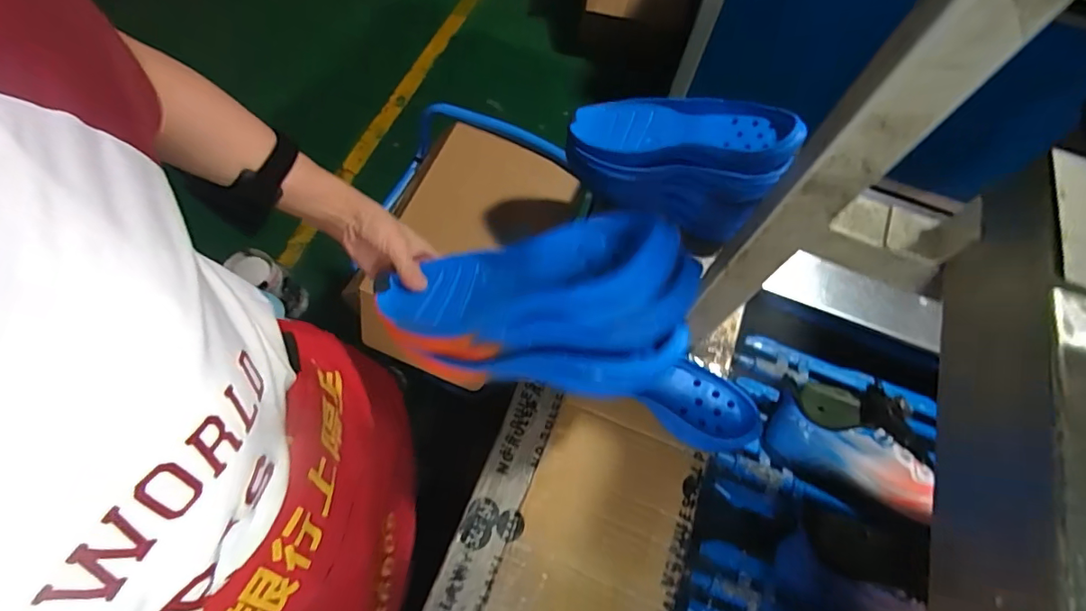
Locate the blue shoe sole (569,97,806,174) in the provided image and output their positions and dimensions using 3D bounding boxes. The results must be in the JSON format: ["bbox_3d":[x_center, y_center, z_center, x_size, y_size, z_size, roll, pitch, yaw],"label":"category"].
[{"bbox_3d":[0.173,-0.217,0.644,0.283,0.040,0.108,15,63,28],"label":"blue shoe sole"}]

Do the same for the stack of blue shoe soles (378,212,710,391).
[{"bbox_3d":[-0.004,0.006,0.454,0.269,0.130,0.100,-15,43,25],"label":"stack of blue shoe soles"}]

